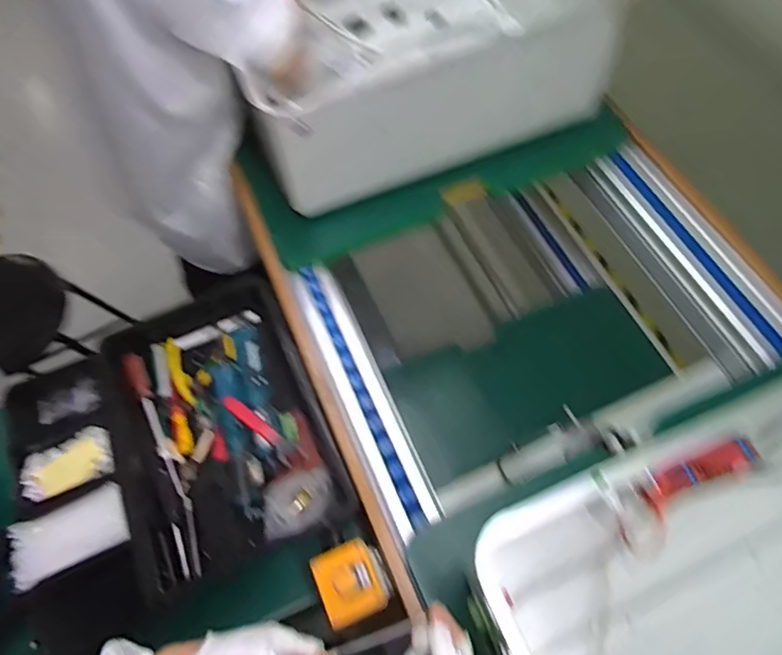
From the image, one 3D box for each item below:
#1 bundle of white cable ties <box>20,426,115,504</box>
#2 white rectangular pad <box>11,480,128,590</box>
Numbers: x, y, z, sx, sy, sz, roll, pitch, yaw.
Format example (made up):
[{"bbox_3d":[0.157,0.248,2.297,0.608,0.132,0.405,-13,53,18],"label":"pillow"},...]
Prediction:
[{"bbox_3d":[-0.488,0.207,0.810,0.134,0.014,0.080,-21,63,-9],"label":"bundle of white cable ties"},{"bbox_3d":[-0.448,0.287,0.750,0.154,0.008,0.091,-24,63,-10],"label":"white rectangular pad"}]

